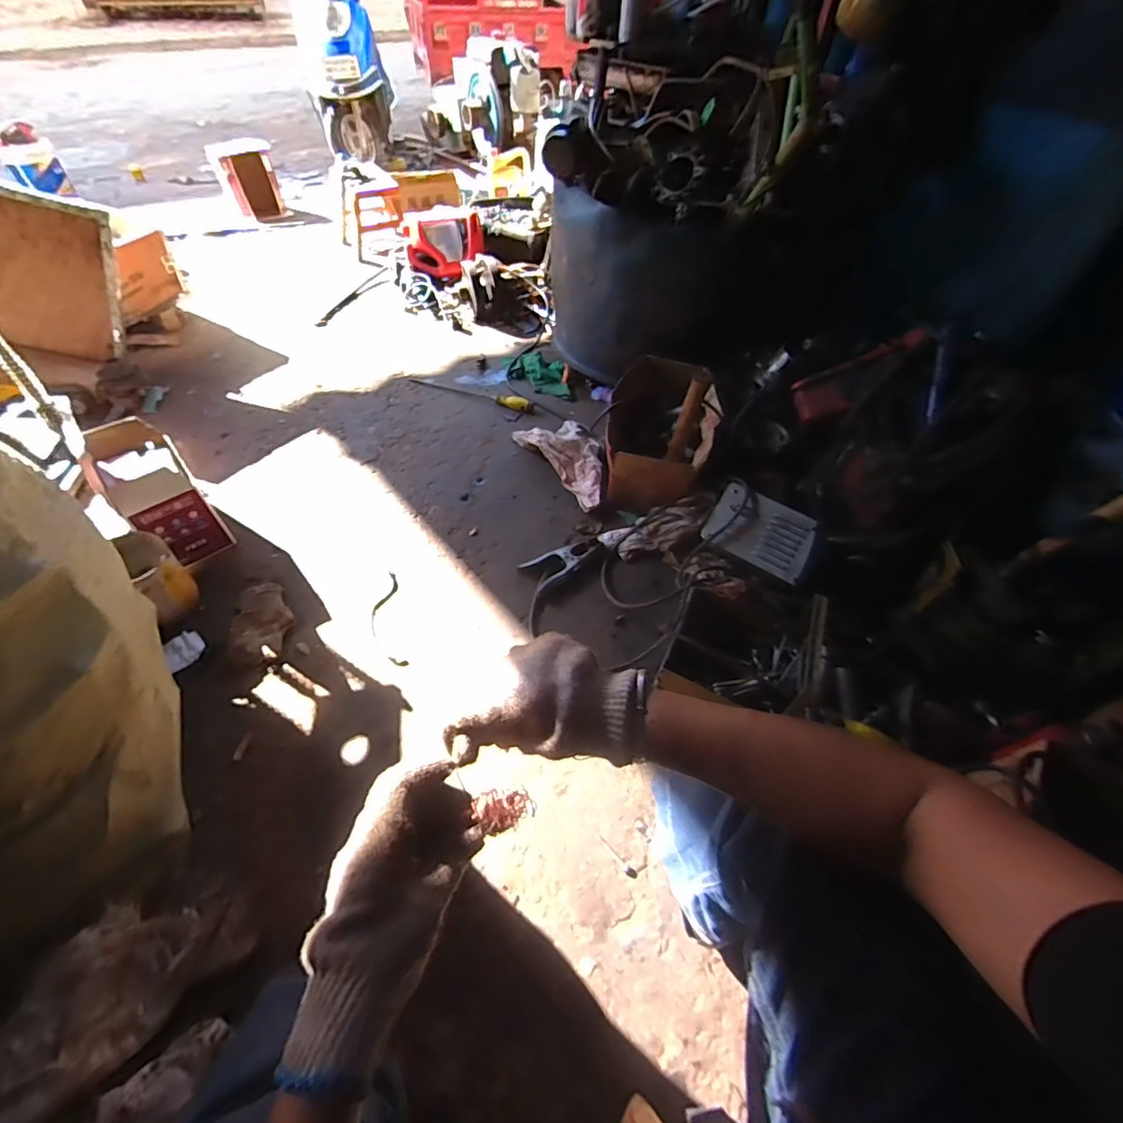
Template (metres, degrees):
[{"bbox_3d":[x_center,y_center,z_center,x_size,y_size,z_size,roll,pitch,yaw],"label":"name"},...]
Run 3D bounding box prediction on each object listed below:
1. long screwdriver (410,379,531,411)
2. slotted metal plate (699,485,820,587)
[{"bbox_3d":[-0.266,-0.501,1.502,0.397,0.030,0.040,20,53,12],"label":"long screwdriver"},{"bbox_3d":[0.397,-0.063,1.028,0.202,0.026,0.129,32,96,26],"label":"slotted metal plate"}]

